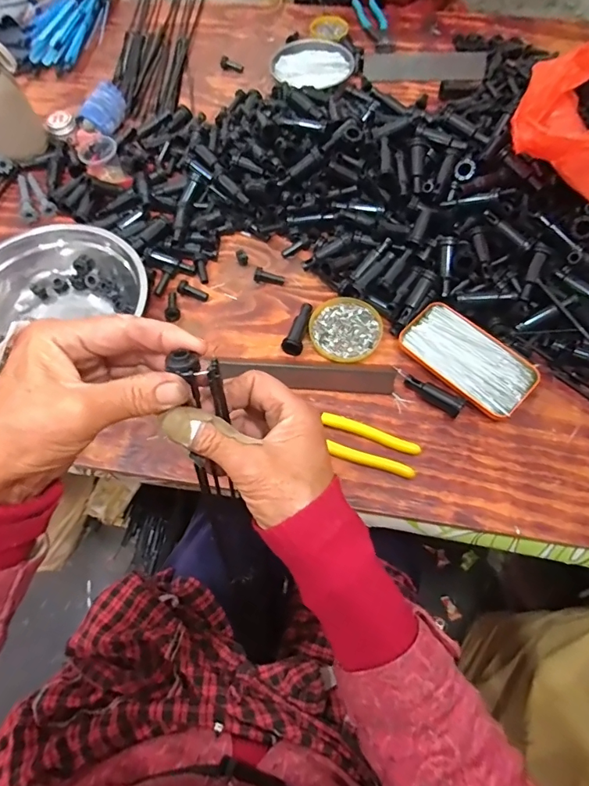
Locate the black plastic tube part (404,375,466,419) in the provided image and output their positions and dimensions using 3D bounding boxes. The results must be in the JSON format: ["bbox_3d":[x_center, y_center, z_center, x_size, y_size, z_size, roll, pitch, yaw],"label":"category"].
[{"bbox_3d":[0.149,0.001,0.494,0.066,0.023,0.016,34,70,17],"label":"black plastic tube part"}]

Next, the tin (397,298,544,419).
[{"bbox_3d":[0.190,-0.038,0.504,0.143,0.015,0.074,39,71,19],"label":"tin"}]

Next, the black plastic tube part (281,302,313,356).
[{"bbox_3d":[0.006,-0.078,0.533,0.021,0.018,0.072,14,65,9],"label":"black plastic tube part"}]

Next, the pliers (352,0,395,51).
[{"bbox_3d":[0.143,-0.647,0.813,0.045,0.010,0.159,-9,64,-3],"label":"pliers"}]

